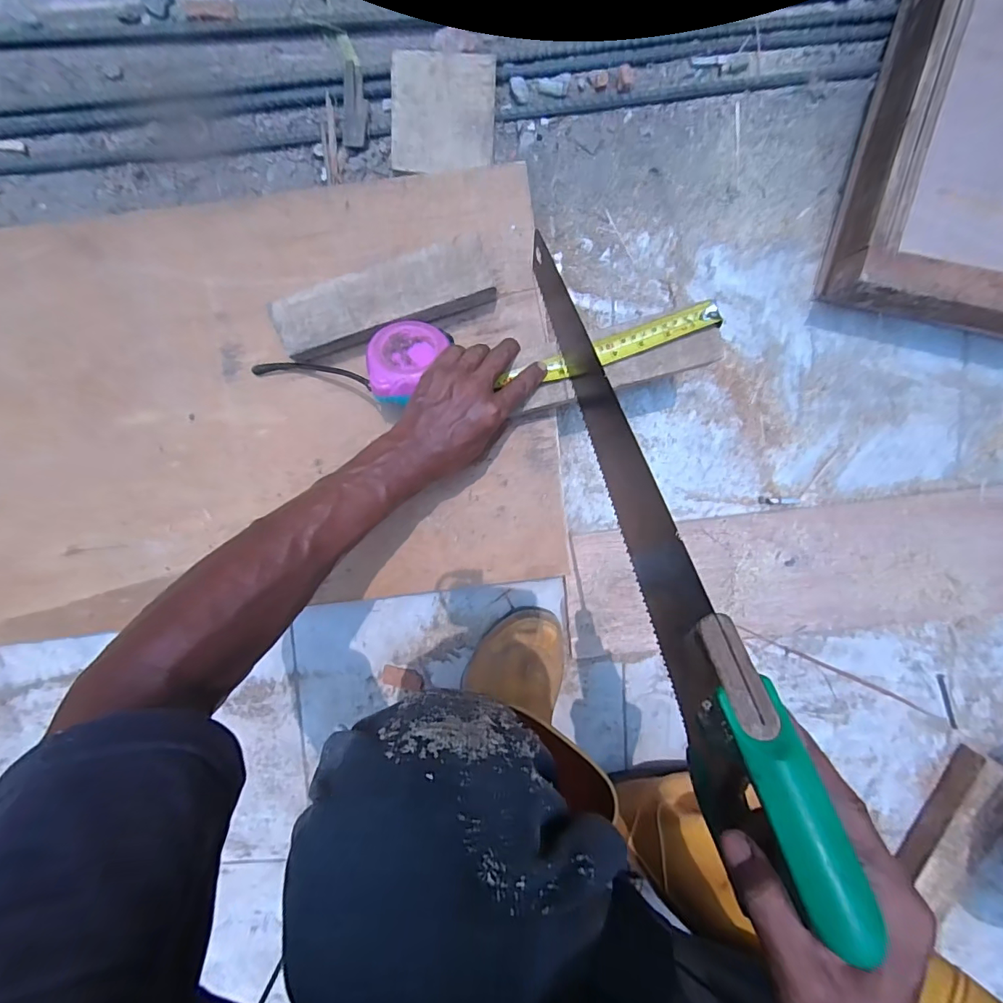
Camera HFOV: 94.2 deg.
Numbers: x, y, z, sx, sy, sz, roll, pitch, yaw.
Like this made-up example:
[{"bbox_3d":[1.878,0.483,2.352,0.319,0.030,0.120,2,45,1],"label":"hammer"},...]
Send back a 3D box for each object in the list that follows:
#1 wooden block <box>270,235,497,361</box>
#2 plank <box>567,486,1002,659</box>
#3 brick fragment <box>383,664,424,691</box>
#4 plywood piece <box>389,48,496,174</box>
[{"bbox_3d":[-0.108,-0.187,0.436,0.203,0.043,0.061,-17,96,2],"label":"wooden block"},{"bbox_3d":[0.346,0.085,0.546,0.532,0.019,0.155,-7,96,1],"label":"plank"},{"bbox_3d":[-0.119,0.215,0.566,0.049,0.008,0.023,11,96,-1],"label":"brick fragment"},{"bbox_3d":[-0.061,-0.403,0.485,0.104,0.008,0.110,2,100,-3],"label":"plywood piece"}]

